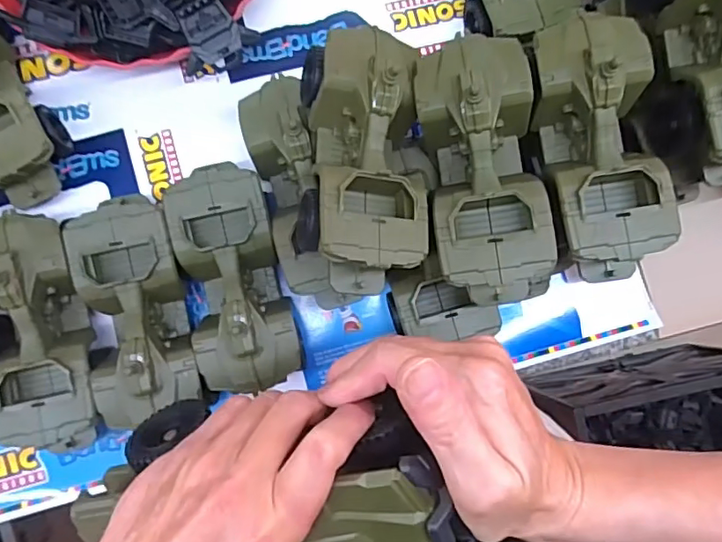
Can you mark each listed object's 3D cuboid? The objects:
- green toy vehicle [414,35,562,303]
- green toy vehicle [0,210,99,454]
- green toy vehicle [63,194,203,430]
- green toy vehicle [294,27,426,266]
[{"bbox_3d":[0.086,-0.070,0.394,0.078,0.071,0.182,-8,87,-3],"label":"green toy vehicle"},{"bbox_3d":[-0.257,0.049,0.442,0.079,0.079,0.185,-13,88,-4],"label":"green toy vehicle"},{"bbox_3d":[-0.180,0.028,0.448,0.079,0.081,0.176,-12,88,-4],"label":"green toy vehicle"},{"bbox_3d":[0.002,-0.086,0.399,0.086,0.079,0.167,0,87,-3],"label":"green toy vehicle"}]

